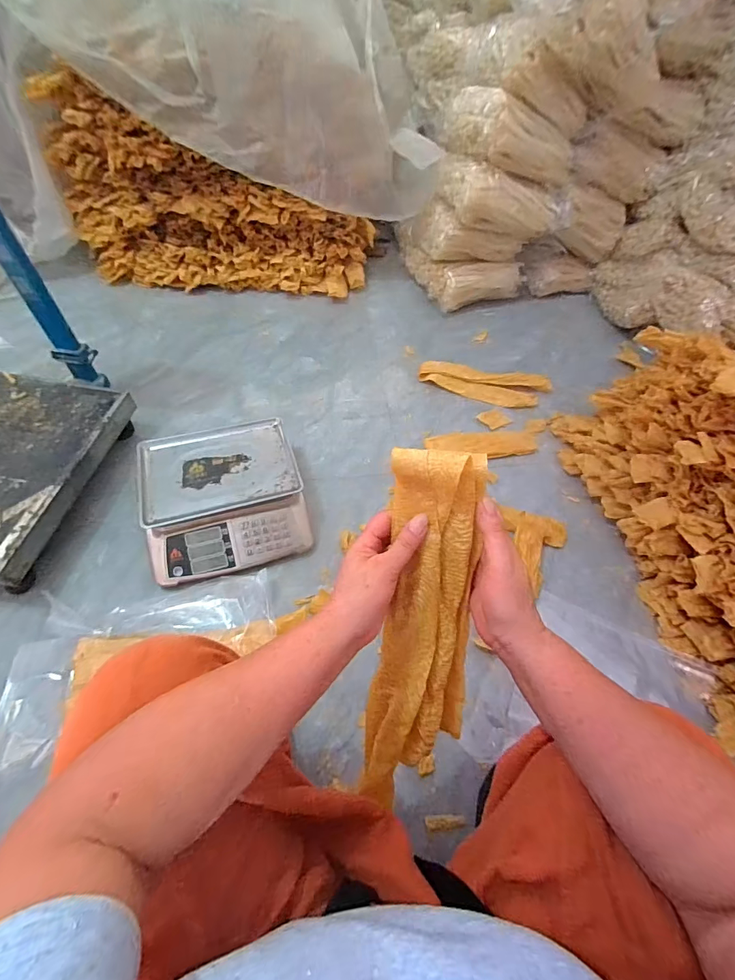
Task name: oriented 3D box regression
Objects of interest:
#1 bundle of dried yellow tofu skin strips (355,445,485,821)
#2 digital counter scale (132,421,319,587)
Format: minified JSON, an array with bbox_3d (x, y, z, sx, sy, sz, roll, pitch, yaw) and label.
[{"bbox_3d":[0.057,0.149,0.403,0.104,0.377,0.042,6,14,-1],"label":"bundle of dried yellow tofu skin strips"},{"bbox_3d":[-0.329,0.009,0.931,0.334,0.107,0.345,-13,57,-14],"label":"digital counter scale"}]

